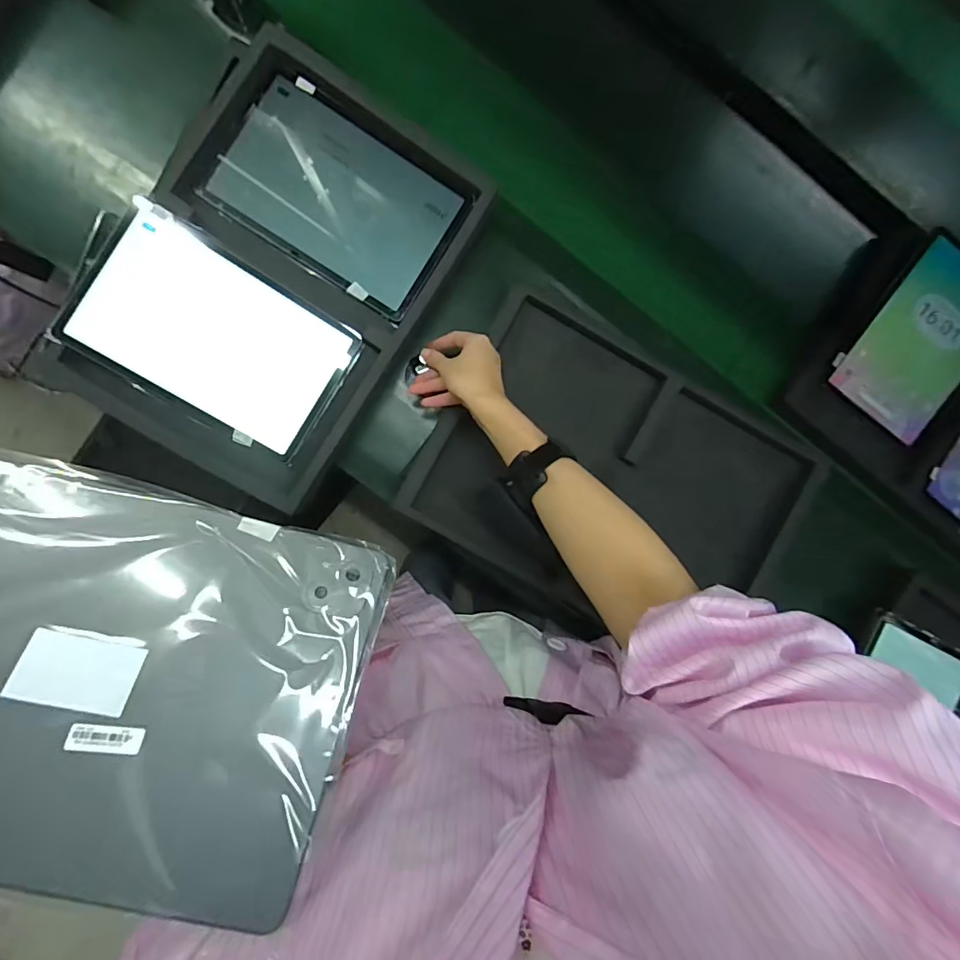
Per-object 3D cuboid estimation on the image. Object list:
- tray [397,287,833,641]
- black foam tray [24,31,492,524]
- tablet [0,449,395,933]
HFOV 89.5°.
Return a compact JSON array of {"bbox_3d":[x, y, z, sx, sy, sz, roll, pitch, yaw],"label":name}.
[{"bbox_3d":[0.159,0.004,0.569,0.420,0.073,0.298,31,86,-6],"label":"tray"},{"bbox_3d":[-0.214,-0.219,0.519,0.288,0.039,0.436,32,86,-6],"label":"black foam tray"},{"bbox_3d":[-0.185,0.083,0.228,0.249,0.007,0.168,15,64,-3],"label":"tablet"}]

